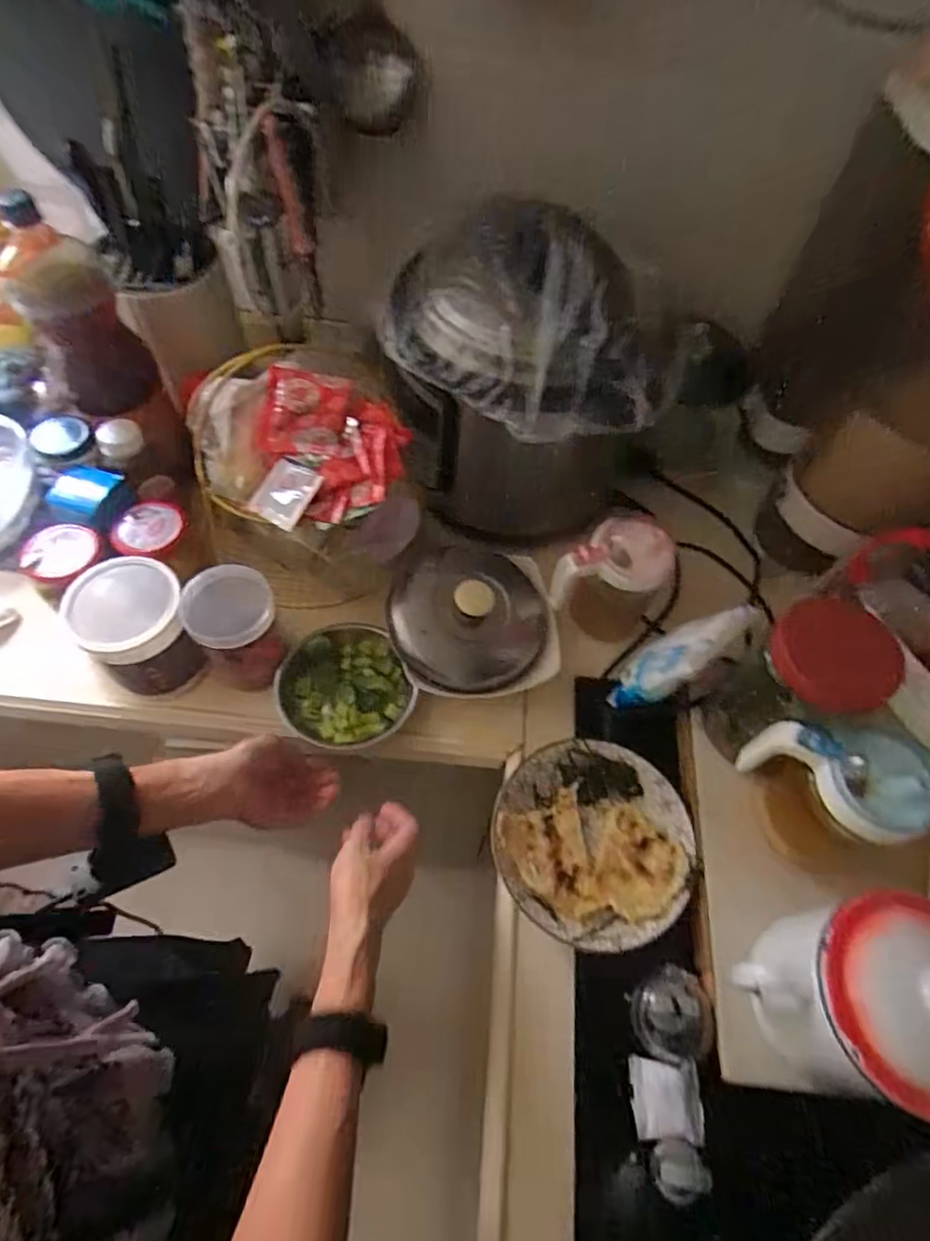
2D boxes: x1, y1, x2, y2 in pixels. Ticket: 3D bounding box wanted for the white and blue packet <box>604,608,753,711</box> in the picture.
[{"bbox_3d":[0.206,0.037,0.611,0.037,0.164,0.053,12,46,-51],"label":"white and blue packet"}]

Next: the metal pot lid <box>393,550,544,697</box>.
[{"bbox_3d":[0.006,-0.009,0.641,0.160,0.064,0.159,2,60,-3],"label":"metal pot lid"}]

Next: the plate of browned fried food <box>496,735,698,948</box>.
[{"bbox_3d":[0.115,0.201,0.568,0.173,0.031,0.173,2,60,-3],"label":"plate of browned fried food"}]

